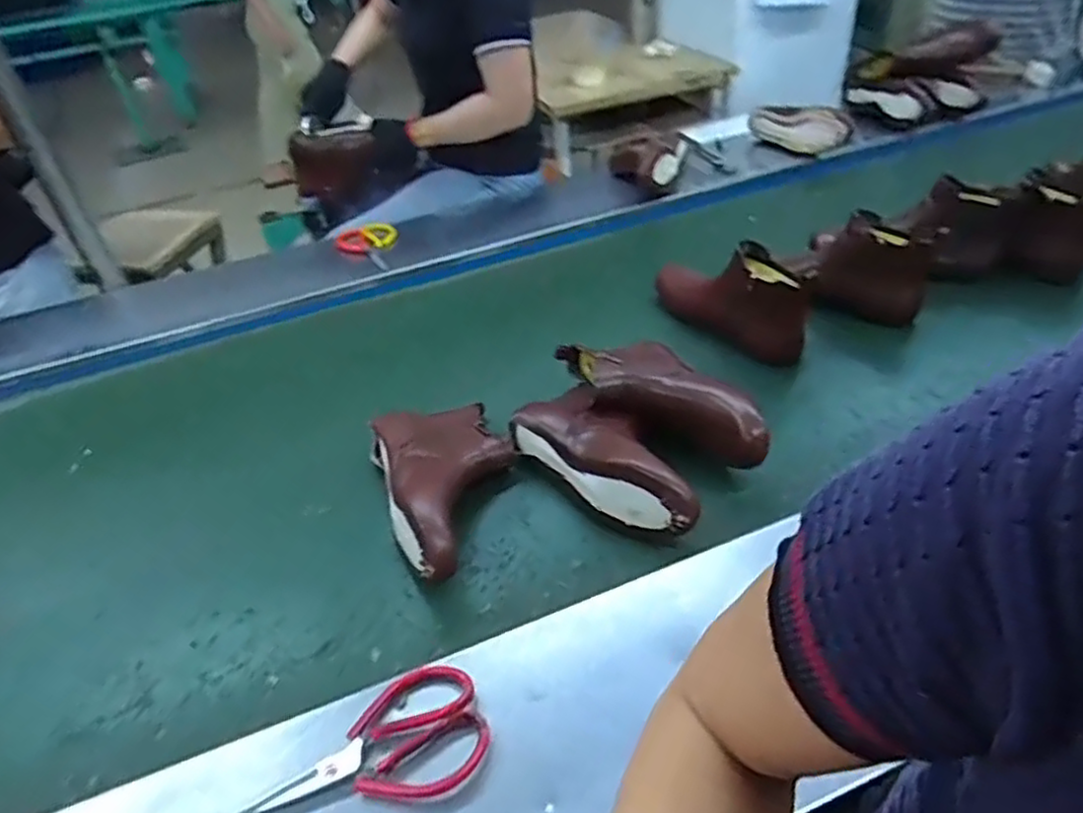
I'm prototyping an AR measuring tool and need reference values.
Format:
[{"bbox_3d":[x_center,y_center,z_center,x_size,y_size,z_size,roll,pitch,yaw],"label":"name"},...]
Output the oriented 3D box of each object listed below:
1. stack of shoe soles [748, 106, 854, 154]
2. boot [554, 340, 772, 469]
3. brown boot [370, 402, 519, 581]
[{"bbox_3d":[0.527,-0.577,1.430,0.041,0.086,0.233,-28,43,-25],"label":"stack of shoe soles"},{"bbox_3d":[0.142,-0.003,0.834,0.110,0.080,0.282,-24,42,-21],"label":"boot"},{"bbox_3d":[-0.099,0.081,0.786,0.159,0.076,0.258,-18,40,-14],"label":"brown boot"}]

